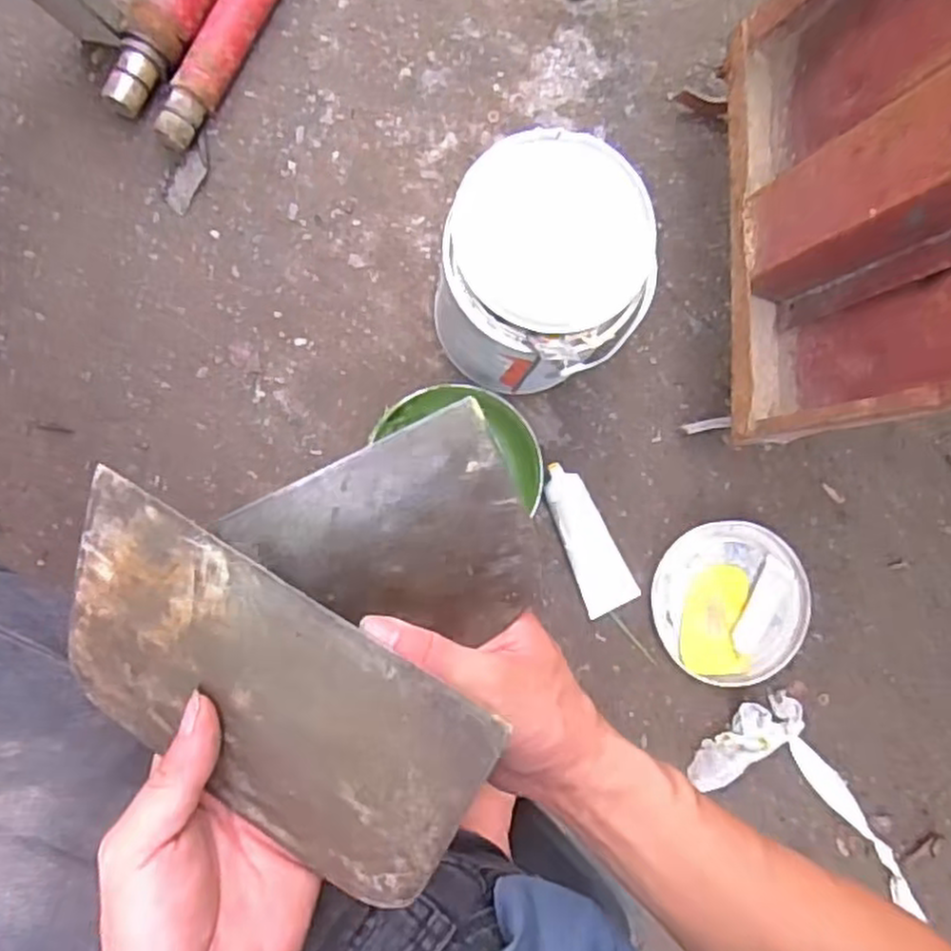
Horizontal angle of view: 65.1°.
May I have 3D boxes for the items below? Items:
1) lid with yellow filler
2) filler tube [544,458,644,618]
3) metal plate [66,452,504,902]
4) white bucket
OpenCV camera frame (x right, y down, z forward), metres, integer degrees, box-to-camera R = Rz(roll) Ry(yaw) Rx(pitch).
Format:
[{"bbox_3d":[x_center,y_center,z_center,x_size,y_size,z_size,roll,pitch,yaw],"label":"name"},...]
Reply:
[{"bbox_3d":[0.249,0.125,0.720,0.147,0.012,0.152,0,85,-5],"label":"lid with yellow filler"},{"bbox_3d":[0.108,0.059,0.709,0.050,0.019,0.146,-22,88,-7],"label":"filler tube"},{"bbox_3d":[-0.088,0.088,0.294,0.183,0.004,0.112,29,114,13],"label":"metal plate"},{"bbox_3d":[0.053,-0.162,0.637,0.166,0.183,0.156,0,85,-5],"label":"white bucket"}]

